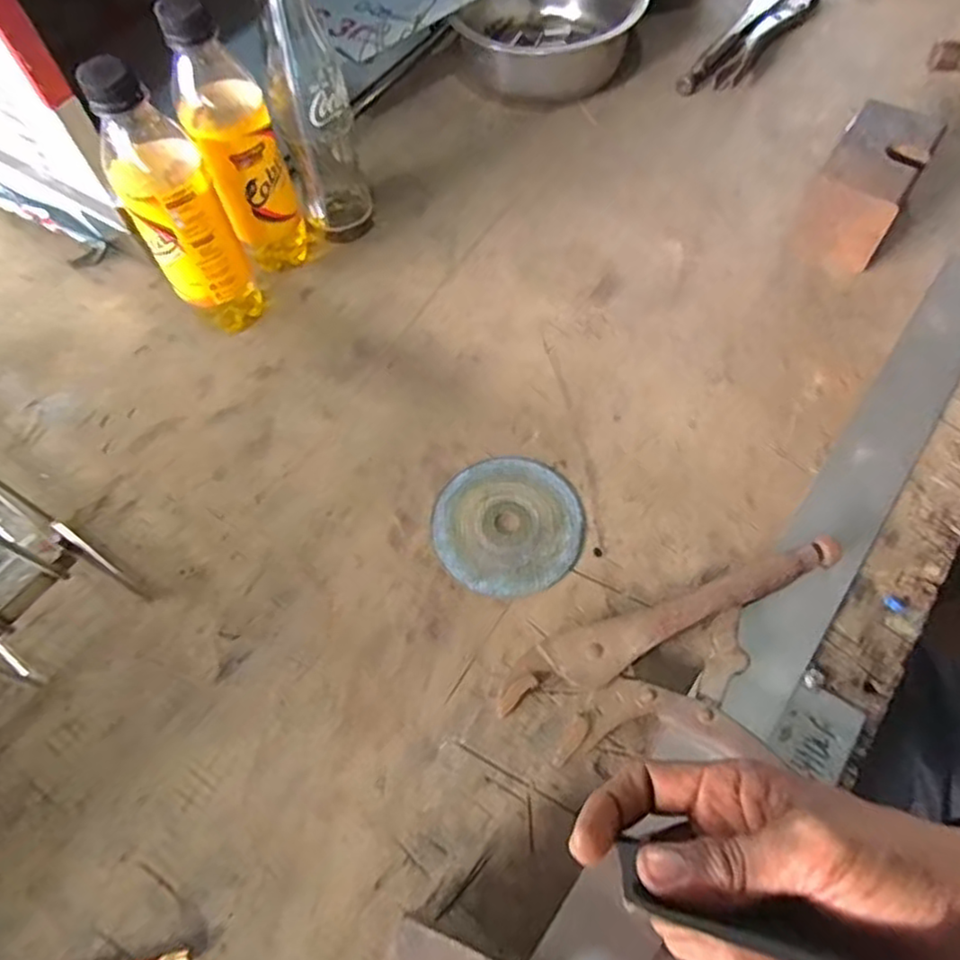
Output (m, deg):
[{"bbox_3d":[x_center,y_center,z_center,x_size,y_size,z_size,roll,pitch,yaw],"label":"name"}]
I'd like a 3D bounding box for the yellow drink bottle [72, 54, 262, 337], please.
[{"bbox_3d":[-0.199,-0.178,0.446,0.056,0.192,0.056,-25,64,-10],"label":"yellow drink bottle"}]

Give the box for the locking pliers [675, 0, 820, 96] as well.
[{"bbox_3d":[0.276,-0.445,0.660,0.057,0.015,0.247,31,68,17],"label":"locking pliers"}]

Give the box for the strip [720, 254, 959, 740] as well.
[{"bbox_3d":[0.260,-0.014,0.438,0.048,0.004,0.394,33,69,18],"label":"strip"}]

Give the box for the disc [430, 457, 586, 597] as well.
[{"bbox_3d":[0.018,0.027,0.432,0.093,0.005,0.094,-1,63,2],"label":"disc"}]

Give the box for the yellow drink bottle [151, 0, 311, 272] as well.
[{"bbox_3d":[-0.168,-0.231,0.475,0.057,0.185,0.058,-20,63,-7],"label":"yellow drink bottle"}]

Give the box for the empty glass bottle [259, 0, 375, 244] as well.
[{"bbox_3d":[-0.122,-0.272,0.475,0.056,0.215,0.058,-15,63,-5],"label":"empty glass bottle"}]

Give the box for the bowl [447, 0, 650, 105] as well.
[{"bbox_3d":[0.070,-0.424,0.631,0.156,0.063,0.154,-1,63,2],"label":"bowl"}]

